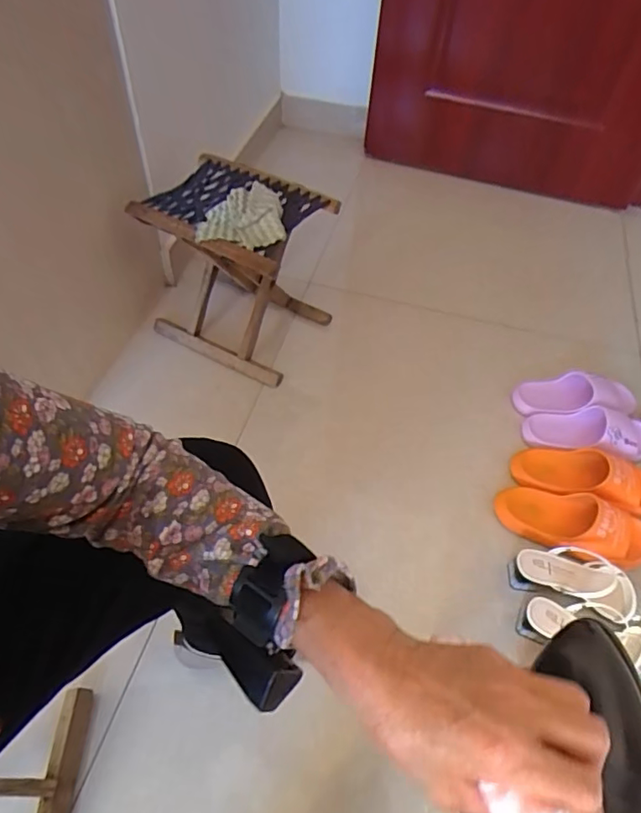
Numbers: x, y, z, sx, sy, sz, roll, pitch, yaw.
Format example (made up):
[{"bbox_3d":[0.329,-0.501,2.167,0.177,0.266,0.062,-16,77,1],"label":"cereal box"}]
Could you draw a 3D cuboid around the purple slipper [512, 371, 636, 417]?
[{"bbox_3d":[0.526,-0.022,1.121,0.244,0.054,0.097,5,51,0],"label":"purple slipper"}]

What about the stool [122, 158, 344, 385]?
[{"bbox_3d":[-0.164,-0.280,1.110,0.309,0.355,0.249,24,53,15],"label":"stool"}]

